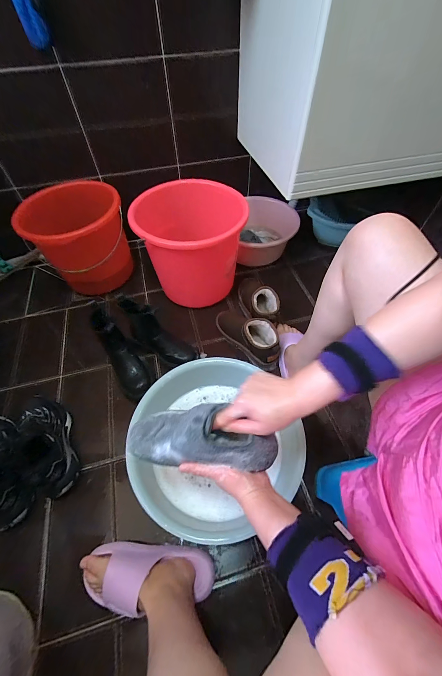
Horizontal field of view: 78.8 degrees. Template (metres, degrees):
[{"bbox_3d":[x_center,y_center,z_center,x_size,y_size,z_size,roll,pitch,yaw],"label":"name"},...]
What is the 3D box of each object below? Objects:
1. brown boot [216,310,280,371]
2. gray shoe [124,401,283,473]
[{"bbox_3d":[0.089,-0.021,0.876,0.091,0.120,0.261,-35,61,-22],"label":"brown boot"},{"bbox_3d":[-0.036,0.152,0.415,0.228,0.069,0.102,0,53,19],"label":"gray shoe"}]

